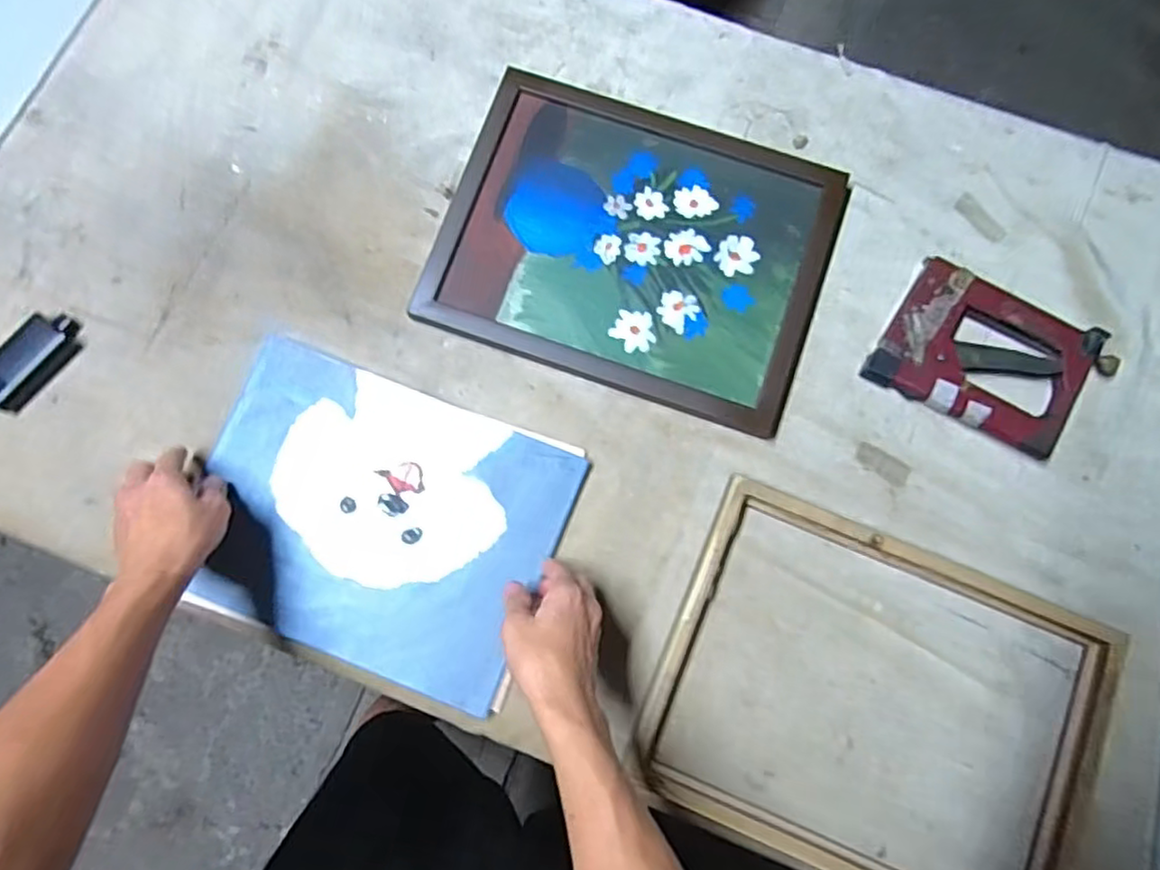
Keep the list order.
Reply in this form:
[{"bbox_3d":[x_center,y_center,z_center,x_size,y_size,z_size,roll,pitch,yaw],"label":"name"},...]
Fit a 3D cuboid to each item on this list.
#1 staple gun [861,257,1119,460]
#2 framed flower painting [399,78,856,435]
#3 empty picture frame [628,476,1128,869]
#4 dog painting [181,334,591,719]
[{"bbox_3d":[0.362,-0.068,0.587,0.181,0.024,0.122,28,81,6],"label":"staple gun"},{"bbox_3d":[0.053,-0.177,0.614,0.339,0.018,0.266,19,80,5],"label":"framed flower painting"},{"bbox_3d":[0.237,0.219,0.535,0.342,0.014,0.270,22,80,5],"label":"empty picture frame"},{"bbox_3d":[-0.173,0.071,0.573,0.299,0.019,0.232,20,80,5],"label":"dog painting"}]

